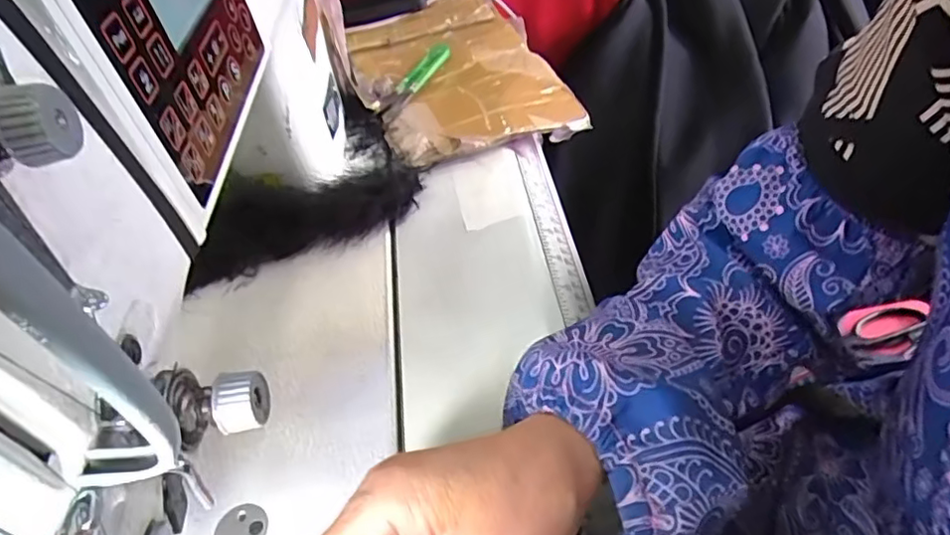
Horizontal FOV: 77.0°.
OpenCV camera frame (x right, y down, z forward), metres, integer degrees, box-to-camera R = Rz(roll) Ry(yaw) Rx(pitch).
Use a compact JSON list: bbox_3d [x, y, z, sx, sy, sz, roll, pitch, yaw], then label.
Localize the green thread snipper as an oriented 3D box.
[{"bbox_3d":[-0.052,-0.165,0.519,0.027,0.013,0.118,18,51,22],"label":"green thread snipper"}]

